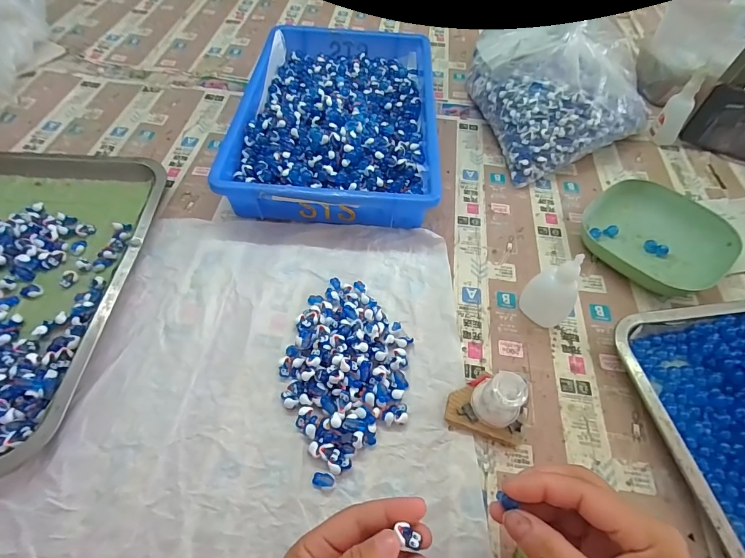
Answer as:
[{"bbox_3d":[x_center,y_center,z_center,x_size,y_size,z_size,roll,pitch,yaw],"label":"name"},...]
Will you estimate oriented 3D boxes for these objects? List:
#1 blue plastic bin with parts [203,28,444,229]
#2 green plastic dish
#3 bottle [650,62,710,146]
[{"bbox_3d":[-0.043,-0.228,0.524,0.245,0.062,0.383,4,56,-1],"label":"blue plastic bin with parts"},{"bbox_3d":[0.325,-0.054,0.443,0.146,0.031,0.134,39,63,20],"label":"green plastic dish"},{"bbox_3d":[0.423,-0.232,0.526,0.037,0.101,0.025,38,62,20],"label":"bottle"}]

